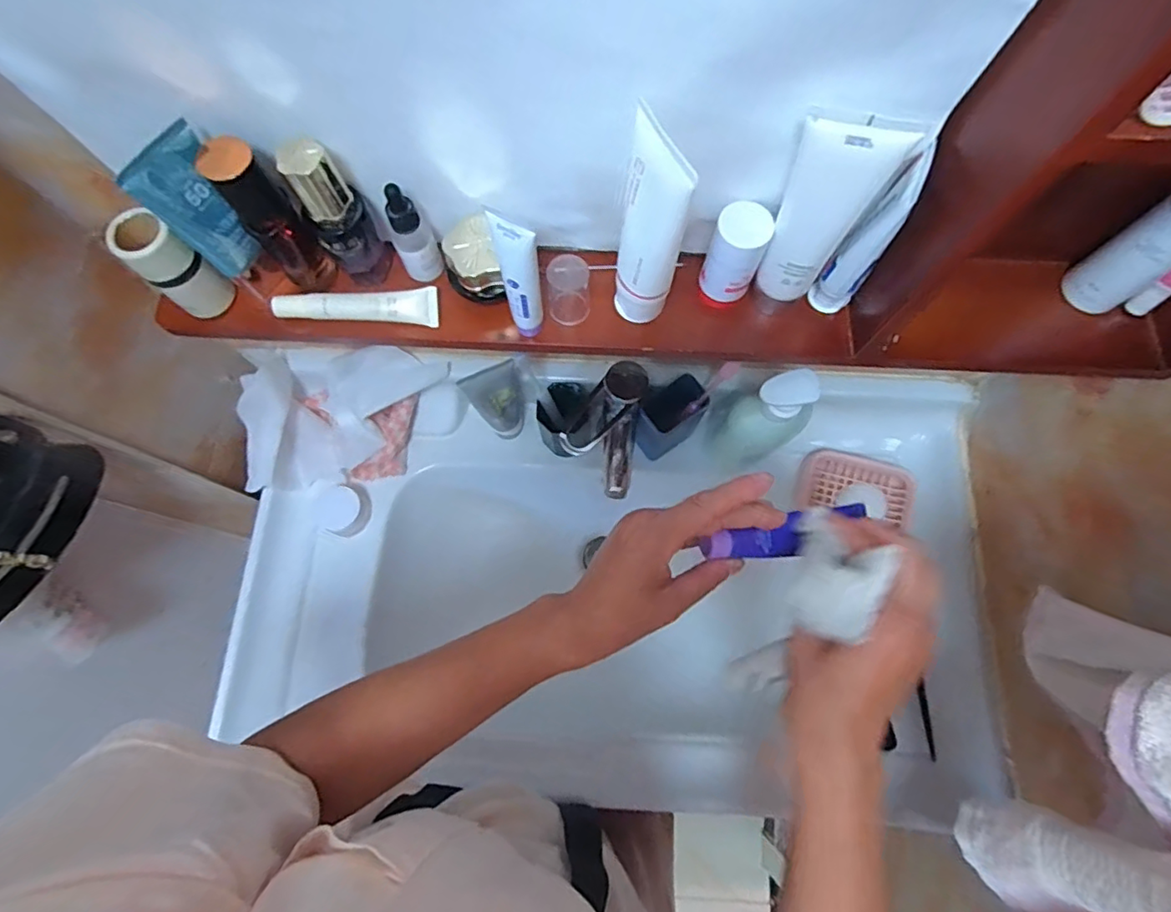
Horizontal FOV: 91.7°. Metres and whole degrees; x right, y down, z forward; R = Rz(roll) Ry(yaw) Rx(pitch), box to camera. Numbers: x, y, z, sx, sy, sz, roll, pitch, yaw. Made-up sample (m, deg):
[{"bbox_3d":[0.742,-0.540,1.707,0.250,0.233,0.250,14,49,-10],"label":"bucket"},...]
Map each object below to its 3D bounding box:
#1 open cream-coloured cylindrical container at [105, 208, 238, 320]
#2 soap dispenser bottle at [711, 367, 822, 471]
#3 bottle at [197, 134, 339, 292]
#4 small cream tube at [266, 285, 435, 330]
[{"bbox_3d":[-0.286,-0.134,0.393,0.032,0.089,0.037,44,78,12],"label":"open cream-coloured cylindrical container"},{"bbox_3d":[0.185,-0.042,0.580,0.076,0.165,0.060,-27,75,-8],"label":"soap dispenser bottle"},{"bbox_3d":[-0.212,-0.160,0.383,0.036,0.103,0.029,26,75,8],"label":"bottle"},{"bbox_3d":[-0.170,-0.113,0.426,0.117,0.016,0.023,1,73,1],"label":"small cream tube"}]

